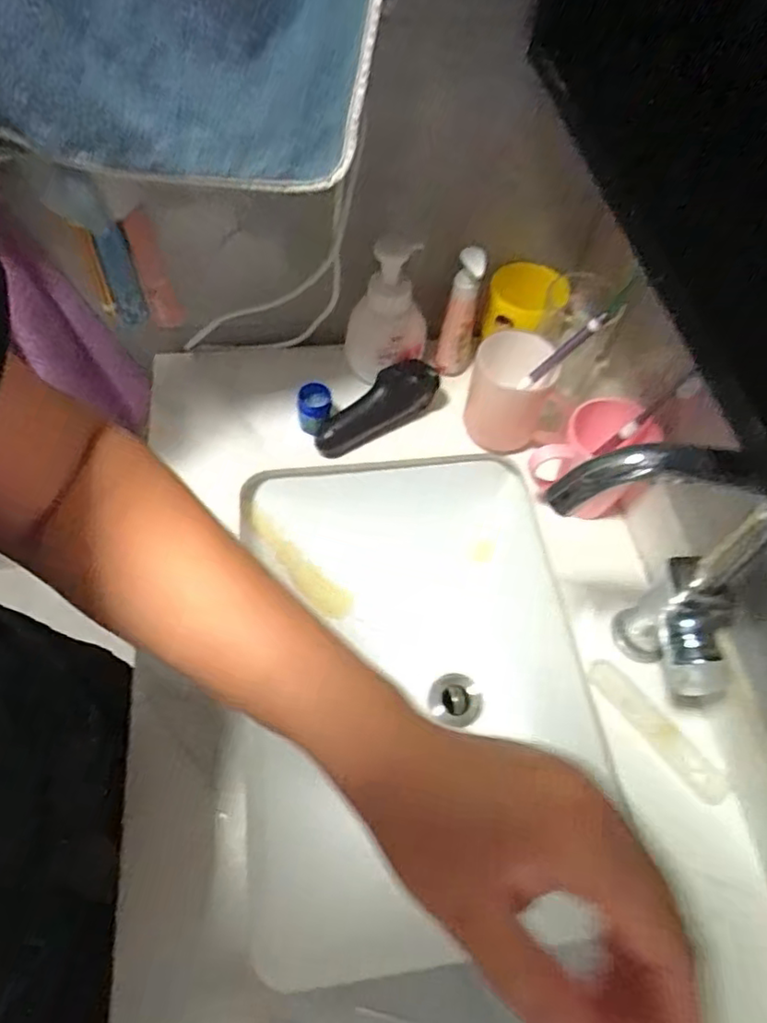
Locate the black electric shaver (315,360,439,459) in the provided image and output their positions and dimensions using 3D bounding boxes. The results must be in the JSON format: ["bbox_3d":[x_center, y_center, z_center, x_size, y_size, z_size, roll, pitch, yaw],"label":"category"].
[{"bbox_3d":[-0.010,-0.112,0.677,0.151,0.046,0.049,-37,66,-5],"label":"black electric shaver"}]

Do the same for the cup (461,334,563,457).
[{"bbox_3d":[0.129,-0.125,0.652,0.076,0.107,0.077,2,58,-3],"label":"cup"}]

